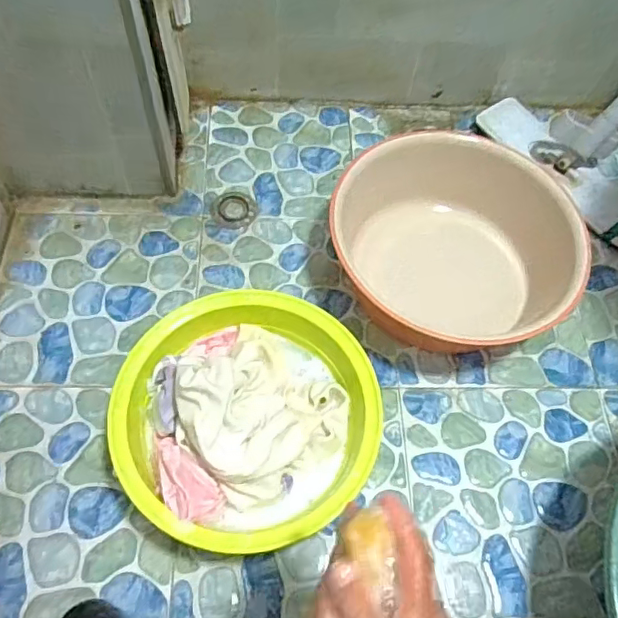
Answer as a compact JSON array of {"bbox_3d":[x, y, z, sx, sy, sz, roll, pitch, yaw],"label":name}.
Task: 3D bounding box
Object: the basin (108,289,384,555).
[{"bbox_3d":[-0.076,0.125,0.688,0.293,0.128,0.303,1,62,-2],"label":"basin"}]

